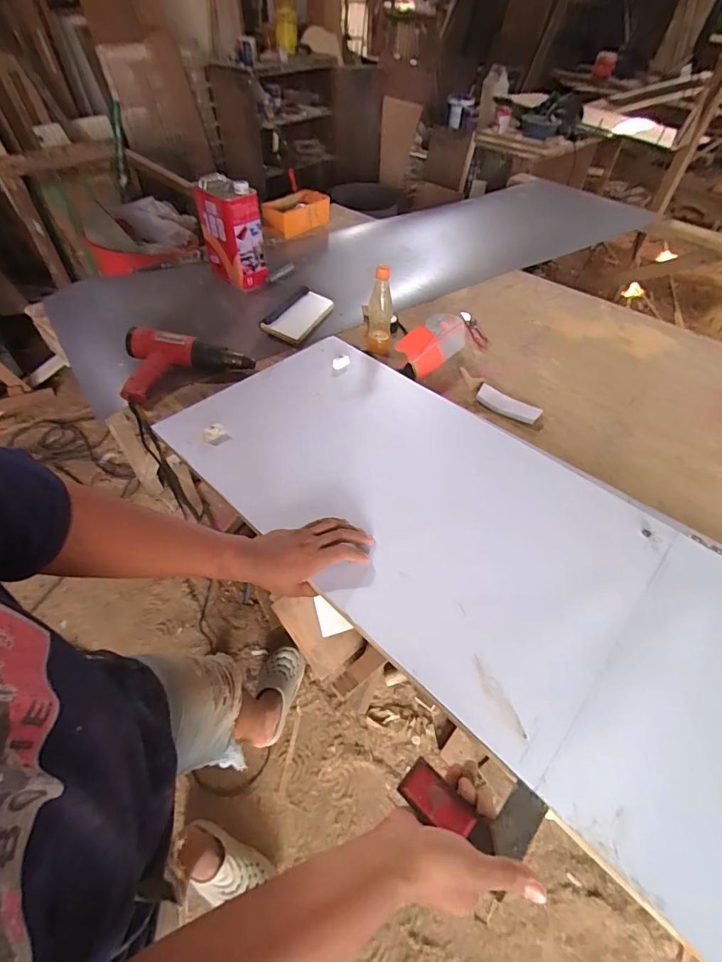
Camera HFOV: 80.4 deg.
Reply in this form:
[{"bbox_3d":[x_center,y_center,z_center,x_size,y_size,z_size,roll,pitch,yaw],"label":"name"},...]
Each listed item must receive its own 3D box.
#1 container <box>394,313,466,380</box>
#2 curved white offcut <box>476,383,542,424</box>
[{"bbox_3d":[0.168,-0.321,1.025,0.082,0.099,0.199,38,59,25],"label":"container"},{"bbox_3d":[0.325,-0.167,0.949,0.138,0.025,0.049,30,56,20],"label":"curved white offcut"}]

